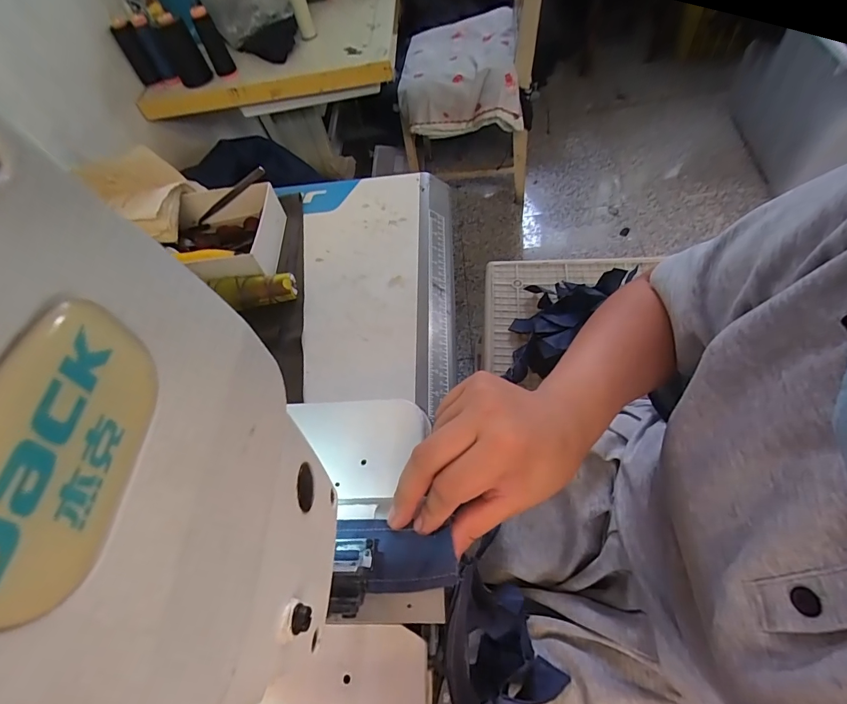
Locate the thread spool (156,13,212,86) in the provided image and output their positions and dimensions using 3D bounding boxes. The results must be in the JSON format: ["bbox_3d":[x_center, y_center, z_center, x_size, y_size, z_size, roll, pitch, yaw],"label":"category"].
[{"bbox_3d":[-0.456,-0.573,0.792,0.055,0.112,0.056,-32,59,-11],"label":"thread spool"}]

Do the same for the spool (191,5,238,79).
[{"bbox_3d":[-0.397,-0.588,0.787,0.037,0.113,0.036,-38,61,-14],"label":"spool"}]

